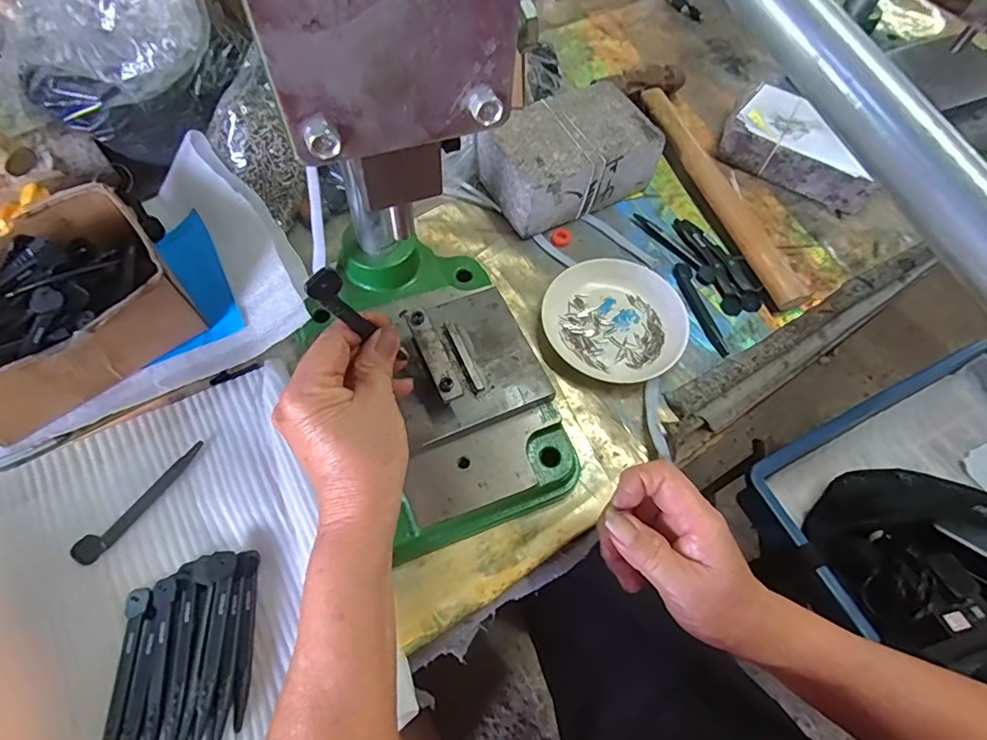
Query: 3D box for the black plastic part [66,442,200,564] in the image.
[{"bbox_3d":[-0.239,0.089,0.360,0.015,0.009,0.097,33,65,14],"label":"black plastic part"}]

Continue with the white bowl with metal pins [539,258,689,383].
[{"bbox_3d":[0.101,-0.043,0.446,0.115,0.018,0.111,1,62,-2],"label":"white bowl with metal pins"}]

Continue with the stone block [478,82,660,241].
[{"bbox_3d":[0.069,-0.203,0.506,0.146,0.069,0.098,-25,66,-15],"label":"stone block"}]

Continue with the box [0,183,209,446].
[{"bbox_3d":[-0.324,-0.045,0.388,0.167,0.075,0.141,-35,69,-19],"label":"box"}]

